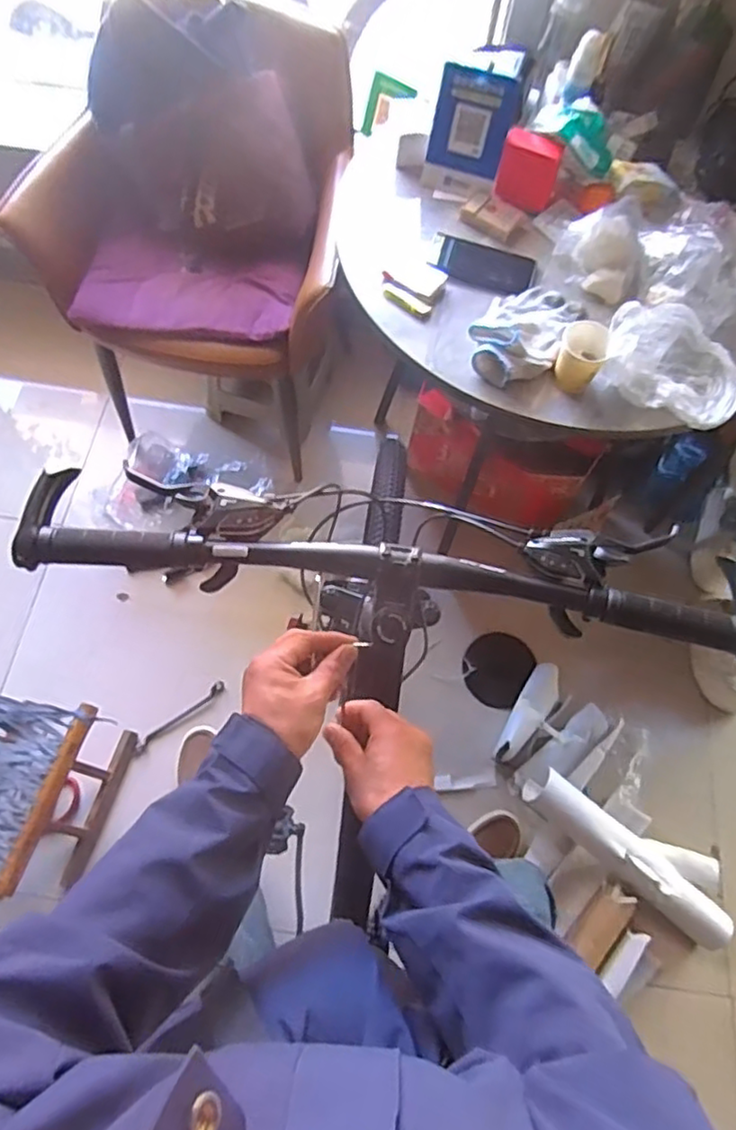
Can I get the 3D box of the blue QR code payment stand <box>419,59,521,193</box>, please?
[{"bbox_3d":[0.157,-0.675,1.019,0.118,0.163,0.011,20,39,7],"label":"blue QR code payment stand"}]

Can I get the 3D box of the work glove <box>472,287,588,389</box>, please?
[{"bbox_3d":[0.228,-0.346,0.935,0.123,0.049,0.202,32,69,10],"label":"work glove"}]

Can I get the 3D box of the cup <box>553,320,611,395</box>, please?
[{"bbox_3d":[0.296,-0.292,0.907,0.065,0.057,0.081,24,67,7],"label":"cup"}]

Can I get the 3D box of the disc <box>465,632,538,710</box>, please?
[{"bbox_3d":[0.287,0.229,1.447,0.140,0.013,0.156,32,82,9],"label":"disc"}]

